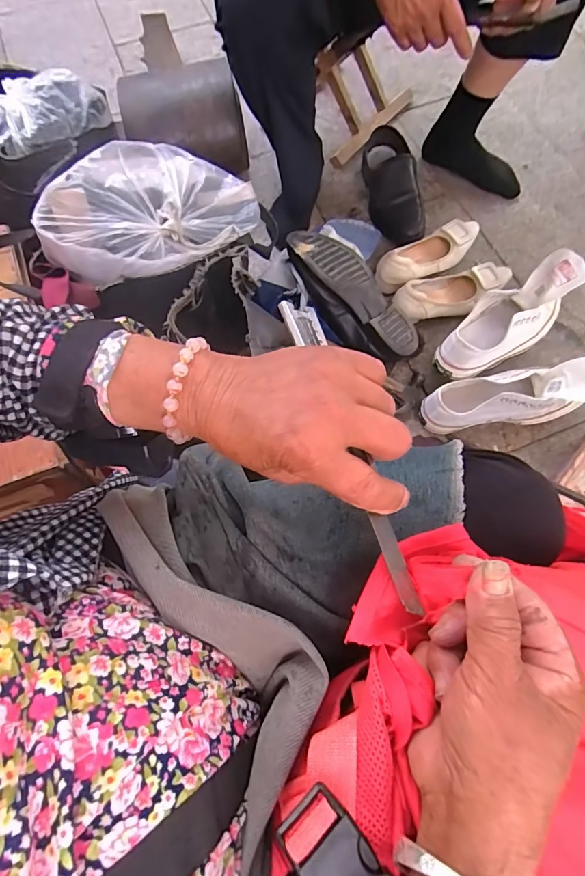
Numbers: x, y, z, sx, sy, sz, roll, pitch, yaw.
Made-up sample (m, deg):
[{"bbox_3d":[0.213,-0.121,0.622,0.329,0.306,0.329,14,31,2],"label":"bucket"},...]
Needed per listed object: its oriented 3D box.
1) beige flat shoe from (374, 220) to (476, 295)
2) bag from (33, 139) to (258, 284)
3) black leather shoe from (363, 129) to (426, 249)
[{"bbox_3d":[0.267,-0.366,0.849,0.227,0.058,0.080,-32,71,-10],"label":"beige flat shoe"},{"bbox_3d":[-0.202,-0.326,0.622,0.307,0.087,0.187,-26,70,-8],"label":"bag"},{"bbox_3d":[0.211,-0.527,0.916,0.093,0.095,0.273,-11,83,-2],"label":"black leather shoe"}]

